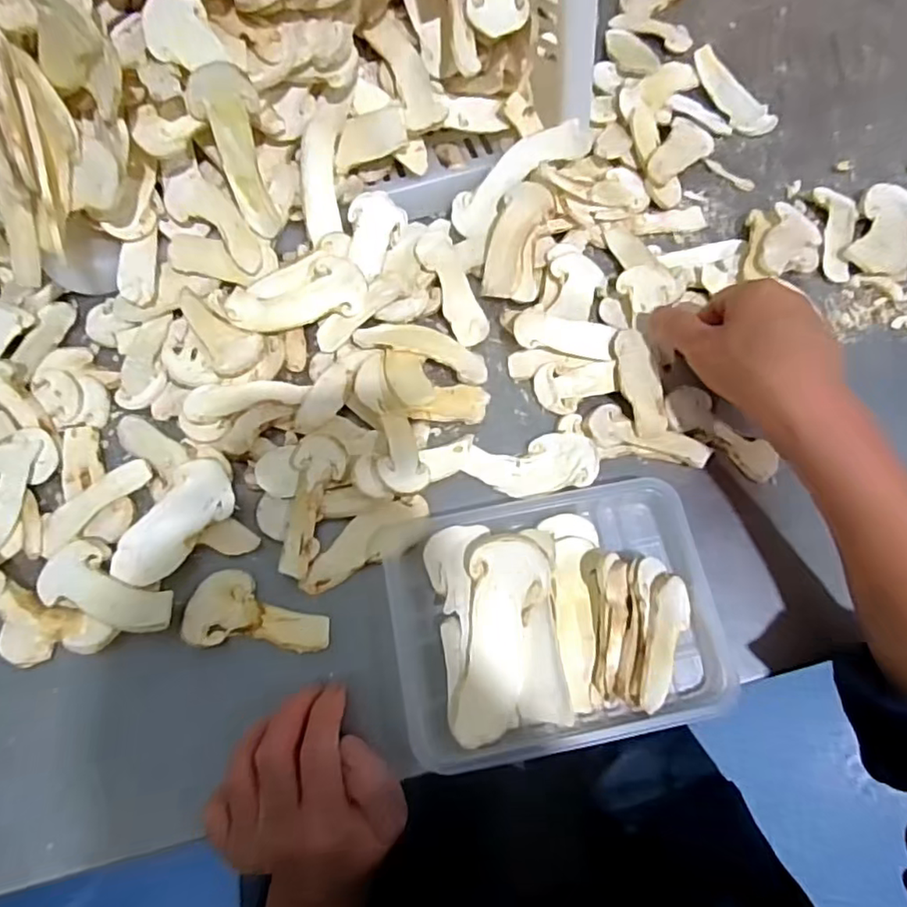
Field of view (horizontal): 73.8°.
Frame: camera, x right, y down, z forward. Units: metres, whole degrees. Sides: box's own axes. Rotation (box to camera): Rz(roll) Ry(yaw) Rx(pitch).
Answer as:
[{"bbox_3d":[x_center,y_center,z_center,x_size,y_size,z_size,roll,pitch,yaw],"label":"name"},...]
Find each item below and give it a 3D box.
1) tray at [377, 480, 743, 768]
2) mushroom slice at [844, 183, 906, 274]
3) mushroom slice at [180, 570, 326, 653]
[{"bbox_3d":[0.058,0.090,0.341,0.178,0.026,0.138,-10,70,-4],"label":"tray"},{"bbox_3d":[0.326,-0.168,0.454,0.043,0.008,0.092,26,72,9],"label":"mushroom slice"},{"bbox_3d":[-0.115,0.092,0.356,0.083,0.005,0.043,3,69,1],"label":"mushroom slice"}]

